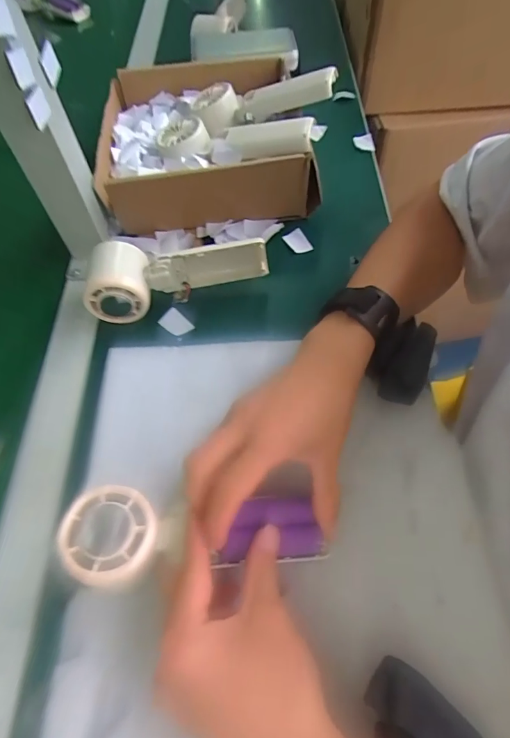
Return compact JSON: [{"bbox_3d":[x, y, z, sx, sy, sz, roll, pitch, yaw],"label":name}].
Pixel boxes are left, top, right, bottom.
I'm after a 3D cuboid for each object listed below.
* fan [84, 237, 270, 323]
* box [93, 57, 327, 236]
[{"bbox_3d":[-0.072,-0.090,0.392,0.165,0.050,0.052,-11,61,-5],"label":"fan"},{"bbox_3d":[-0.060,-0.262,0.483,0.211,0.074,0.227,-9,61,-4],"label":"box"}]

